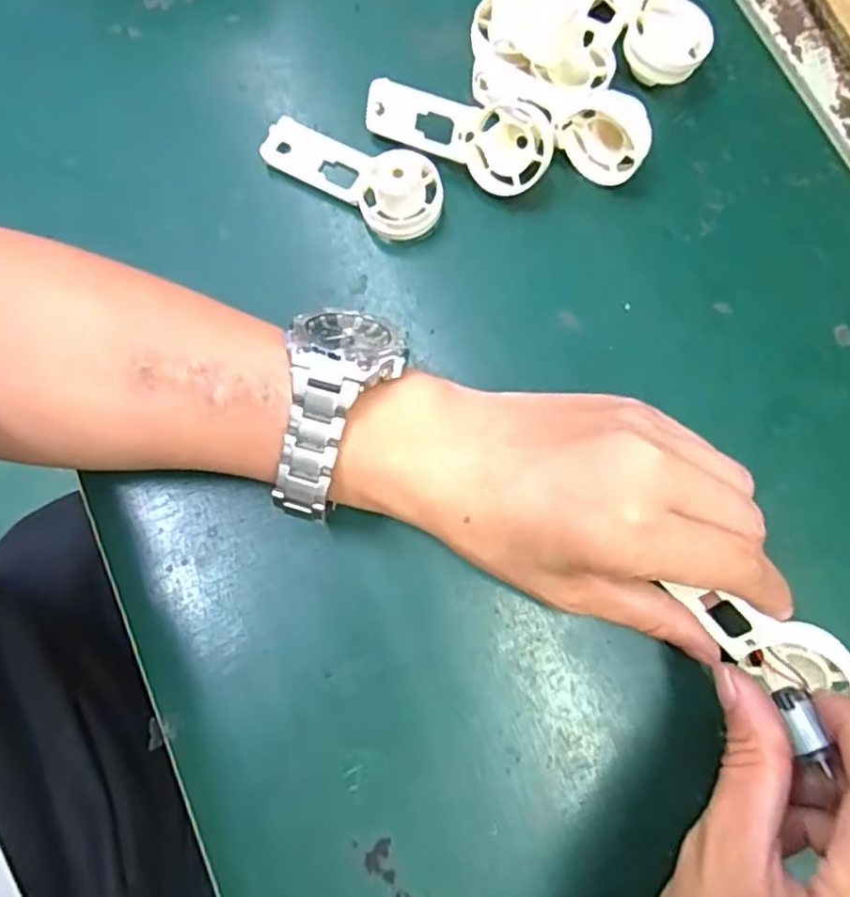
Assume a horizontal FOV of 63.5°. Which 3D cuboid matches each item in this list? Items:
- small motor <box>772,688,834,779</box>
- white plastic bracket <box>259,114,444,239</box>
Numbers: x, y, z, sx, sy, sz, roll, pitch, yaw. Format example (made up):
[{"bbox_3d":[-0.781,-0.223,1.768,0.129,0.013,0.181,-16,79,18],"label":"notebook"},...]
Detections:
[{"bbox_3d":[0.126,0.095,0.231,0.013,0.011,0.028,-9,55,0],"label":"small motor"},{"bbox_3d":[-0.036,-0.133,0.330,0.093,0.026,0.036,23,79,7],"label":"white plastic bracket"}]

